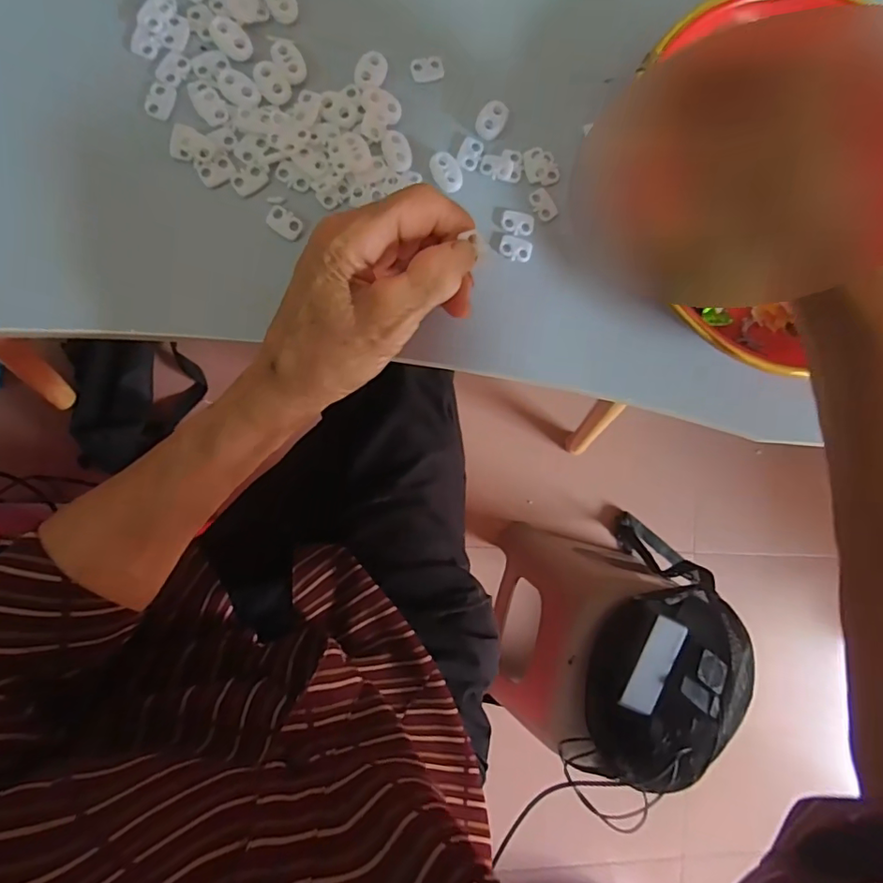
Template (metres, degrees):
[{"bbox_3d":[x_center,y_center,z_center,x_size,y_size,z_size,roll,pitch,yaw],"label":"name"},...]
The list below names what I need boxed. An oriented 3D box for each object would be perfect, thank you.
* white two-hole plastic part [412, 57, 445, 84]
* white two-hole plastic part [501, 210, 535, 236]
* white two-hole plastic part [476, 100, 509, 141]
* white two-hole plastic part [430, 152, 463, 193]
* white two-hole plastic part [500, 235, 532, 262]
[{"bbox_3d":[-0.007,-0.205,0.296,0.019,0.004,0.013,-17,91,-9],"label":"white two-hole plastic part"},{"bbox_3d":[0.044,-0.123,0.302,0.018,0.004,0.013,10,87,-8],"label":"white two-hole plastic part"},{"bbox_3d":[0.028,-0.179,0.300,0.014,0.004,0.020,28,85,-7],"label":"white two-hole plastic part"},{"bbox_3d":[0.003,-0.148,0.295,0.015,0.004,0.022,-25,92,-8],"label":"white two-hole plastic part"},{"bbox_3d":[0.042,-0.109,0.302,0.018,0.004,0.012,13,87,-8],"label":"white two-hole plastic part"}]

